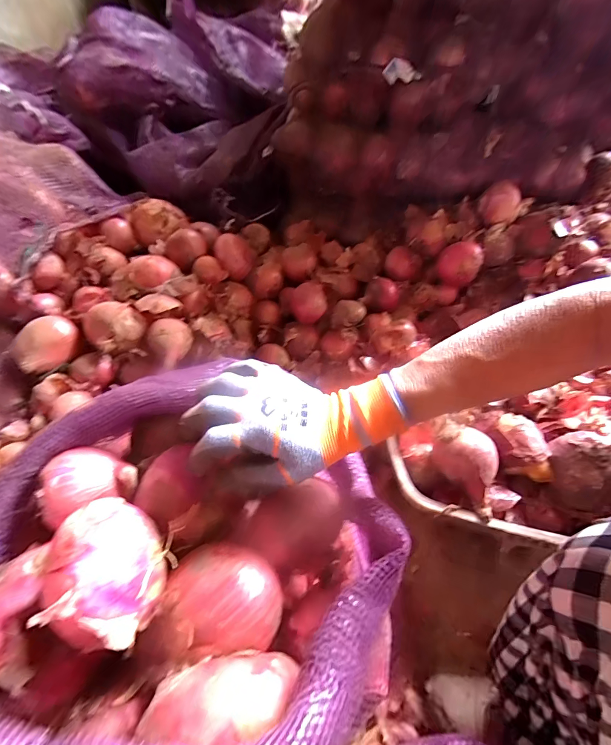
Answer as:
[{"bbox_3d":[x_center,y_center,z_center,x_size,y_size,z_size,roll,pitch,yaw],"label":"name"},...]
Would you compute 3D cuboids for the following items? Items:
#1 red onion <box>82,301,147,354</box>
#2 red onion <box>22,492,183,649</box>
[{"bbox_3d":[-0.337,-0.078,0.608,0.077,0.077,0.092,35,62,25],"label":"red onion"},{"bbox_3d":[-0.129,0.128,0.224,0.065,0.056,0.074,16,55,14],"label":"red onion"}]

